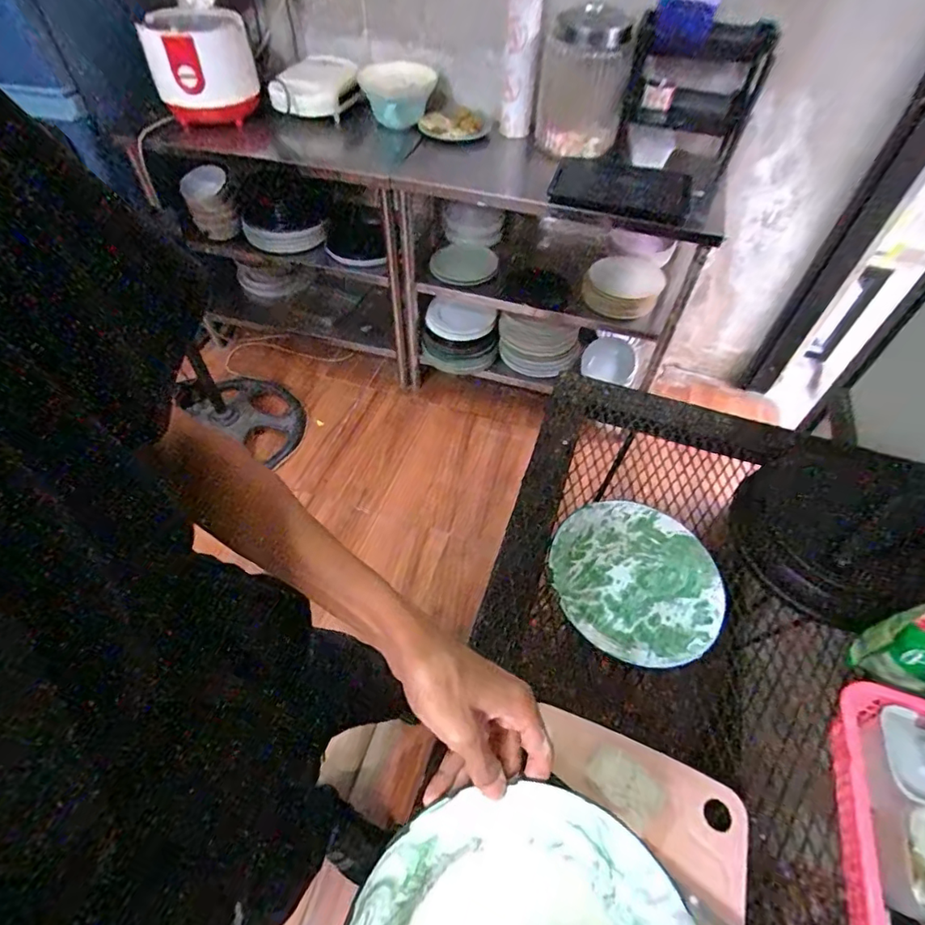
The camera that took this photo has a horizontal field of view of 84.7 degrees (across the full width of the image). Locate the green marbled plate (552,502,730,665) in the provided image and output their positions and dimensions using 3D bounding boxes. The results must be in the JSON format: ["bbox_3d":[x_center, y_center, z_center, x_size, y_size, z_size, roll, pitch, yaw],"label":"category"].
[{"bbox_3d":[0.214,0.147,0.631,0.207,0.037,0.200,1,52,-2],"label":"green marbled plate"}]

